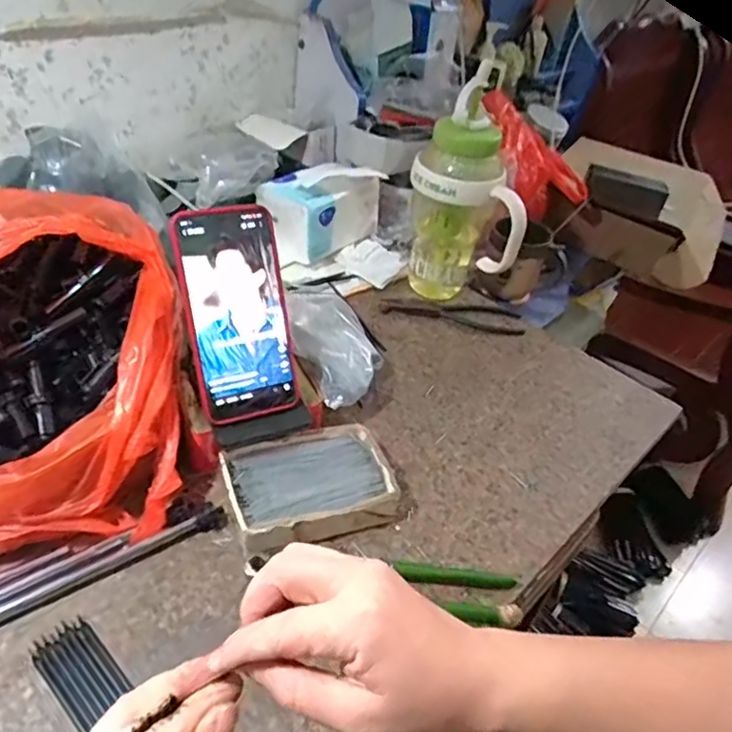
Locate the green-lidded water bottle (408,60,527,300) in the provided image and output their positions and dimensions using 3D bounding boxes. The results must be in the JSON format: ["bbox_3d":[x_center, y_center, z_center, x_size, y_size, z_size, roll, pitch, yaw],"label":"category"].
[{"bbox_3d":[0.115,-0.187,0.693,0.127,0.256,0.099,9,39,4],"label":"green-lidded water bottle"}]

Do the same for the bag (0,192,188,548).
[{"bbox_3d":[-0.267,-0.012,0.454,0.238,0.169,0.249,-3,39,-10],"label":"bag"}]

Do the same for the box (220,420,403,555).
[{"bbox_3d":[-0.041,0.100,0.486,0.134,0.042,0.093,-16,44,-25],"label":"box"}]

